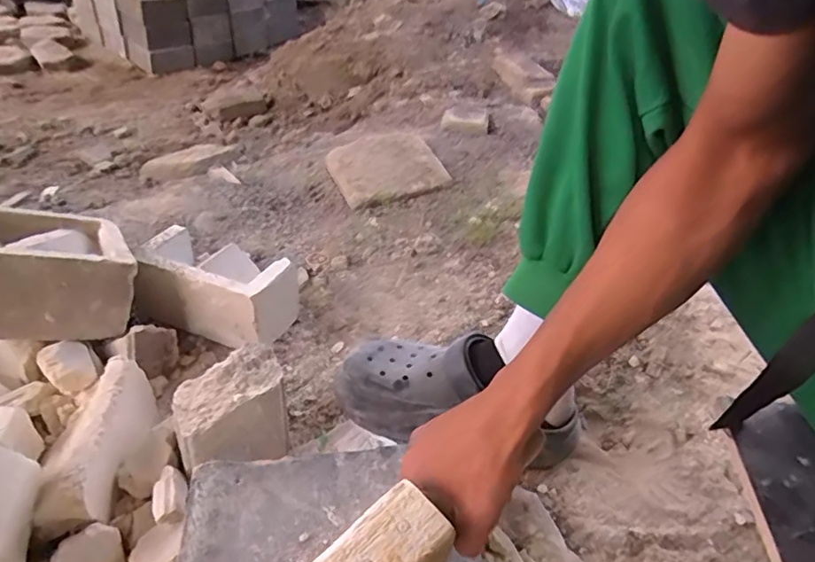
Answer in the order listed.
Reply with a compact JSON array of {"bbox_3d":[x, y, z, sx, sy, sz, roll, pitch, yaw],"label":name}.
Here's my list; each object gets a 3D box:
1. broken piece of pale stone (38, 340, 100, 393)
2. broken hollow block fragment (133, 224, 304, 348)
[{"bbox_3d":[-0.388,0.099,0.634,0.058,0.042,0.060,-18,43,-29],"label":"broken piece of pale stone"},{"bbox_3d":[-0.265,0.007,0.755,0.196,0.091,0.109,19,40,18],"label":"broken hollow block fragment"}]

